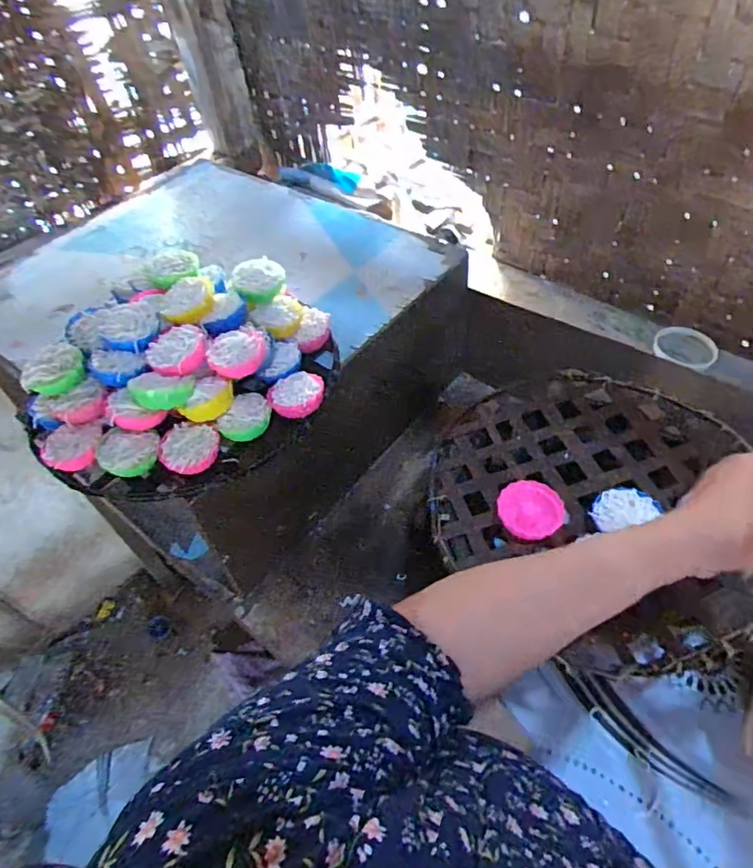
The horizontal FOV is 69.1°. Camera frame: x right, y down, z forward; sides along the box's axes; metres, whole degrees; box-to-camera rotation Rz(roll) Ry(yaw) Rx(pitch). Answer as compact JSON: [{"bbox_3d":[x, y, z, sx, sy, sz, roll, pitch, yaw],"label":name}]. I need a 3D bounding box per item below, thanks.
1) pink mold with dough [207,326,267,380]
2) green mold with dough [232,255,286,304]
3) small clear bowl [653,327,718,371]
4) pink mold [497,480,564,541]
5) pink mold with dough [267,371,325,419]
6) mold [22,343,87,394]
[{"bbox_3d":[-0.146,-0.086,0.577,0.063,0.033,0.055,-17,51,-9],"label":"pink mold with dough"},{"bbox_3d":[-0.140,-0.186,0.655,0.058,0.026,0.065,-8,50,-2],"label":"green mold with dough"},{"bbox_3d":[0.471,-0.134,0.828,0.079,0.016,0.089,-33,56,-21],"label":"small clear bowl"},{"bbox_3d":[0.152,0.080,0.543,0.060,0.029,0.065,12,52,13],"label":"pink mold"},{"bbox_3d":[-0.085,-0.042,0.600,0.057,0.035,0.060,4,51,8],"label":"pink mold with dough"},{"bbox_3d":[-0.332,-0.068,0.568,0.062,0.031,0.049,1,51,5],"label":"mold"}]

